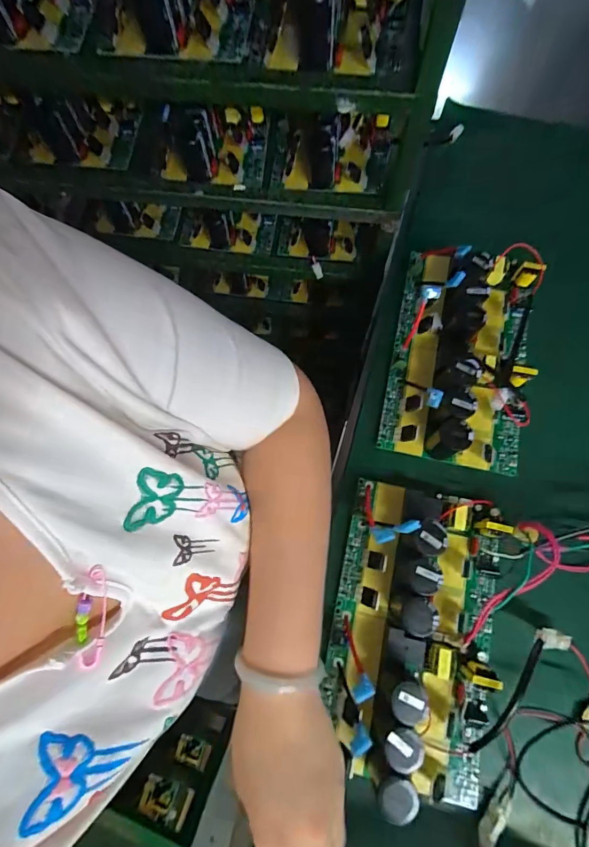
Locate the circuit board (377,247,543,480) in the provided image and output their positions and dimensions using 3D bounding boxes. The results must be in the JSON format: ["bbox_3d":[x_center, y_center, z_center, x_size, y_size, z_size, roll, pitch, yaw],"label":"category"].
[{"bbox_3d":[0.180,-0.080,0.408,0.143,0.056,0.240,12,75,5],"label":"circuit board"}]

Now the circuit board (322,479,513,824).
[{"bbox_3d":[0.109,0.177,0.330,0.146,0.053,0.244,12,75,5],"label":"circuit board"}]

